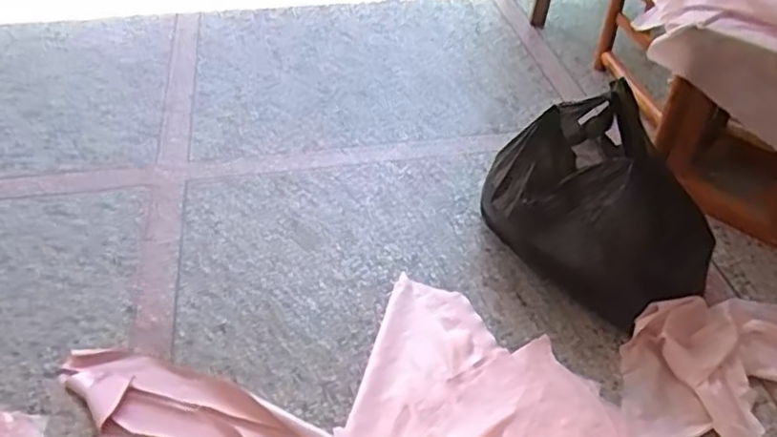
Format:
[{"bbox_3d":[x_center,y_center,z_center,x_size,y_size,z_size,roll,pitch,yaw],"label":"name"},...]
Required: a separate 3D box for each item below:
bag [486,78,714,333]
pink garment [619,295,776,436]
[{"bbox_3d":[0.350,-0.025,1.134,0.174,0.320,0.384,-29,50,-28],"label":"bag"},{"bbox_3d":[0.551,0.219,1.050,0.455,0.070,0.221,-13,44,-14],"label":"pink garment"}]

